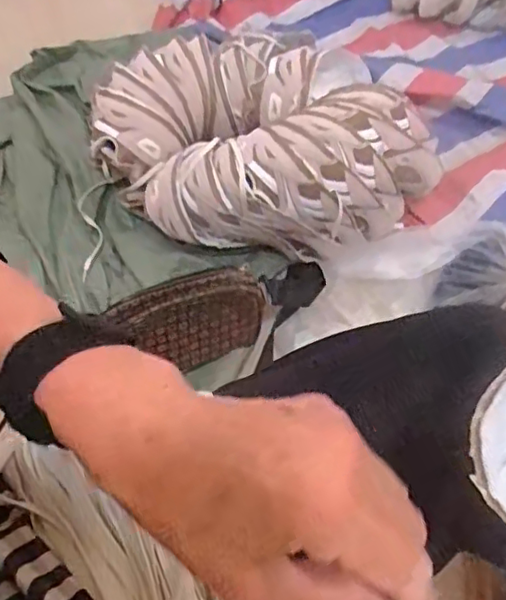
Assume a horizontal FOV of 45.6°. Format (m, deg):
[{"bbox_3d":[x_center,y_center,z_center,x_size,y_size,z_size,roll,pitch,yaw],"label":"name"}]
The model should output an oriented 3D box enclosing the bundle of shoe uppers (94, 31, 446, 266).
[{"bbox_3d":[0.035,-0.246,0.933,0.421,0.166,0.418,1,55,-1],"label":"bundle of shoe uppers"}]

